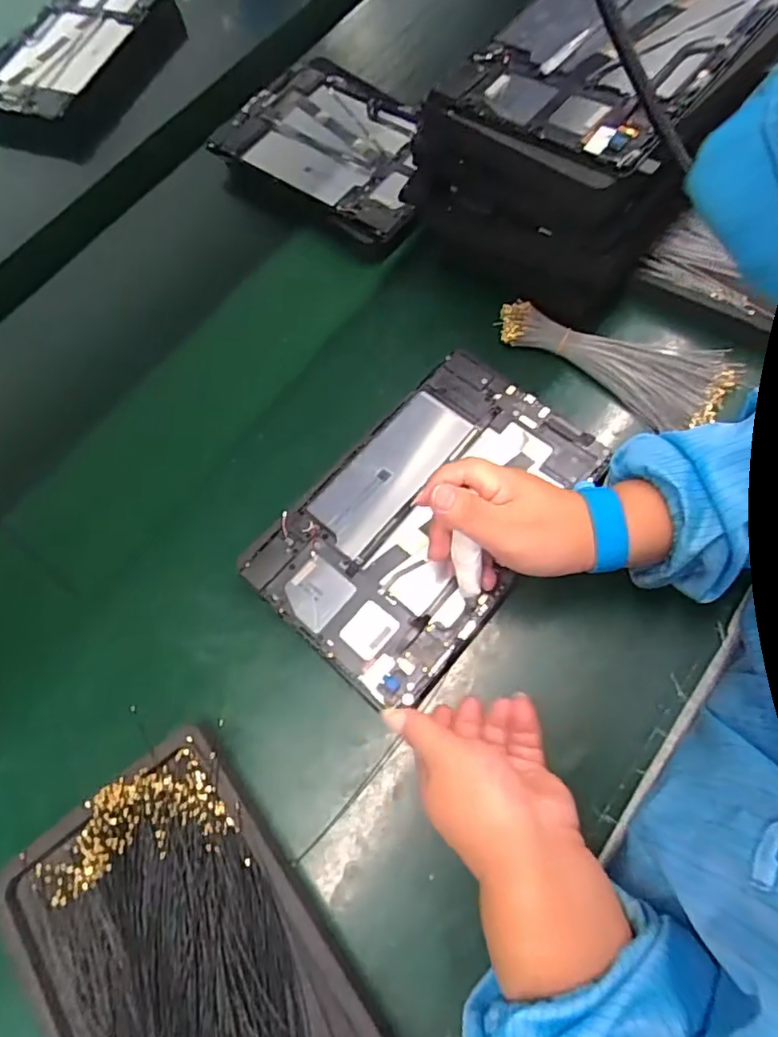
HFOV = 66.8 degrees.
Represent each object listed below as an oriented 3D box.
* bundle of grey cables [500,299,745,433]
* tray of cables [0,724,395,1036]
[{"bbox_3d":[0.172,-0.120,0.461,0.180,0.027,0.068,17,67,10],"label":"bundle of grey cables"},{"bbox_3d":[-0.115,0.267,0.333,0.160,0.030,0.241,-36,69,-14],"label":"tray of cables"}]

